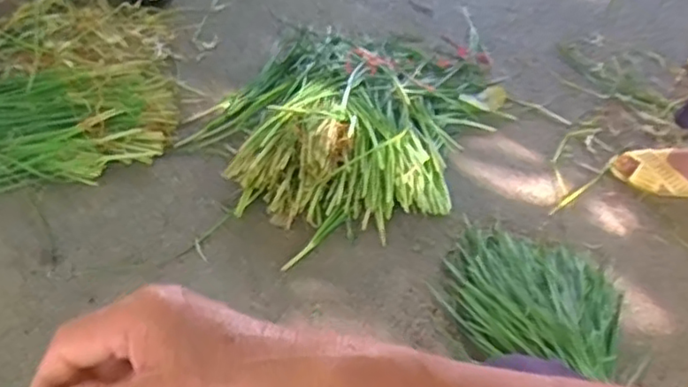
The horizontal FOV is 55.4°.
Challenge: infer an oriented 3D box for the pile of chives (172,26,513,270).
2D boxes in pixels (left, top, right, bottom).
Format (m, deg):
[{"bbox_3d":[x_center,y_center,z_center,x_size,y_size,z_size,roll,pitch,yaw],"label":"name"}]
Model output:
[{"bbox_3d":[0.031,-0.188,1.271,0.490,0.098,0.689,26,50,16],"label":"pile of chives"}]

